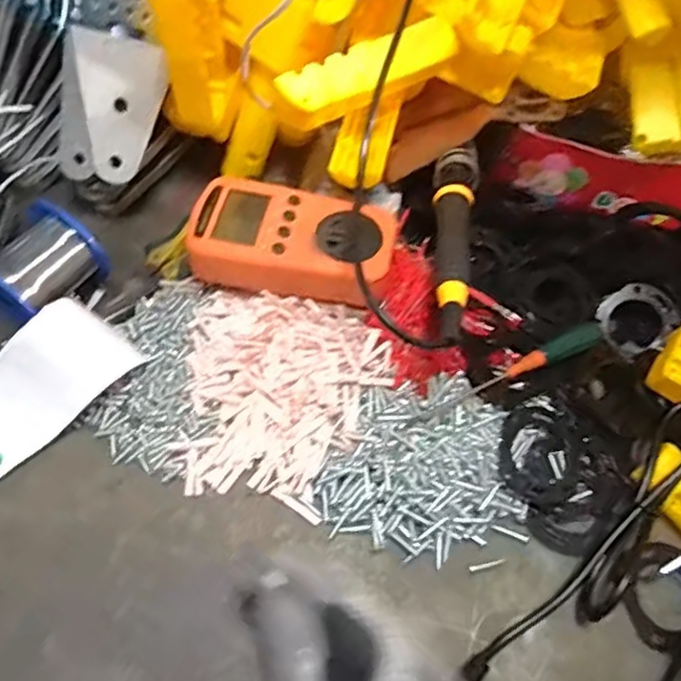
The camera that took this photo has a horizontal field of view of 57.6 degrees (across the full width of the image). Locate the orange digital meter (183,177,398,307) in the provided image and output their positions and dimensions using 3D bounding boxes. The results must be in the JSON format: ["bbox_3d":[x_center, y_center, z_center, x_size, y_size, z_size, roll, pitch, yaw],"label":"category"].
[{"bbox_3d":[-0.032,-0.059,0.407,0.127,0.044,0.072,9,63,2],"label":"orange digital meter"}]

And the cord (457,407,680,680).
[{"bbox_3d":[0.169,0.092,0.340,0.033,0.057,0.269,43,71,15],"label":"cord"}]

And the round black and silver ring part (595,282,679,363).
[{"bbox_3d":[0.207,-0.015,0.431,0.047,0.015,0.047,1,92,18],"label":"round black and silver ring part"}]

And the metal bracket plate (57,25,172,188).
[{"bbox_3d":[-0.159,-0.158,0.428,0.065,0.041,0.093,5,107,-21],"label":"metal bracket plate"}]

